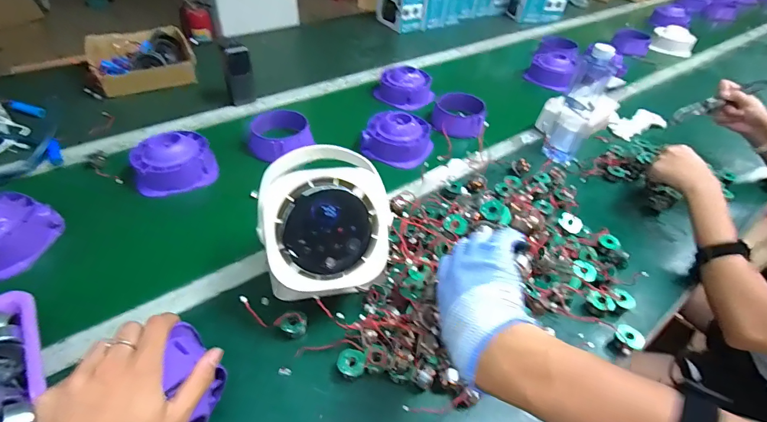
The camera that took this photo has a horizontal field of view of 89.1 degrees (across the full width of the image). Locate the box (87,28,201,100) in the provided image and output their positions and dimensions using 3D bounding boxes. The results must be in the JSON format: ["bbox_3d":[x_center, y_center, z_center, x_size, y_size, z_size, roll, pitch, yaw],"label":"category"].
[{"bbox_3d":[-0.591,-0.370,0.964,0.218,0.073,0.199,-25,52,-27],"label":"box"}]

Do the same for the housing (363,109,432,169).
[{"bbox_3d":[0.030,-0.157,0.811,0.135,0.060,0.124,3,45,-3],"label":"housing"}]

